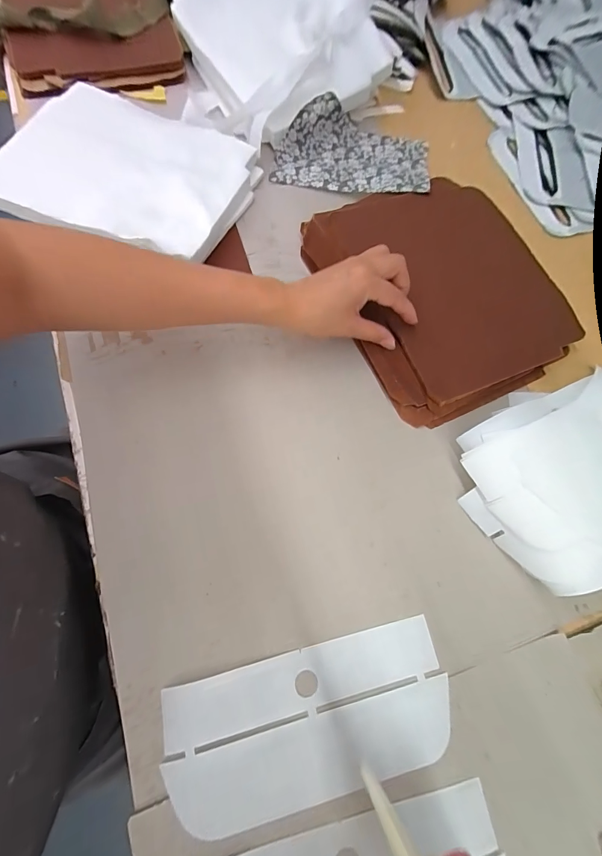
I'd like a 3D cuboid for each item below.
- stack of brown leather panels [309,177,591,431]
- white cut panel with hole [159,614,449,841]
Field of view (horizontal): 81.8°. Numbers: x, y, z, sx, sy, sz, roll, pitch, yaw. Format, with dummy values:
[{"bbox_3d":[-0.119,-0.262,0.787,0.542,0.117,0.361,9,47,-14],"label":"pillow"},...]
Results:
[{"bbox_3d":[0.157,-0.159,0.389,0.238,0.038,0.275,-22,75,-8],"label":"stack of brown leather panels"},{"bbox_3d":[0.010,0.225,0.267,0.214,0.005,0.096,-10,71,-10],"label":"white cut panel with hole"}]

